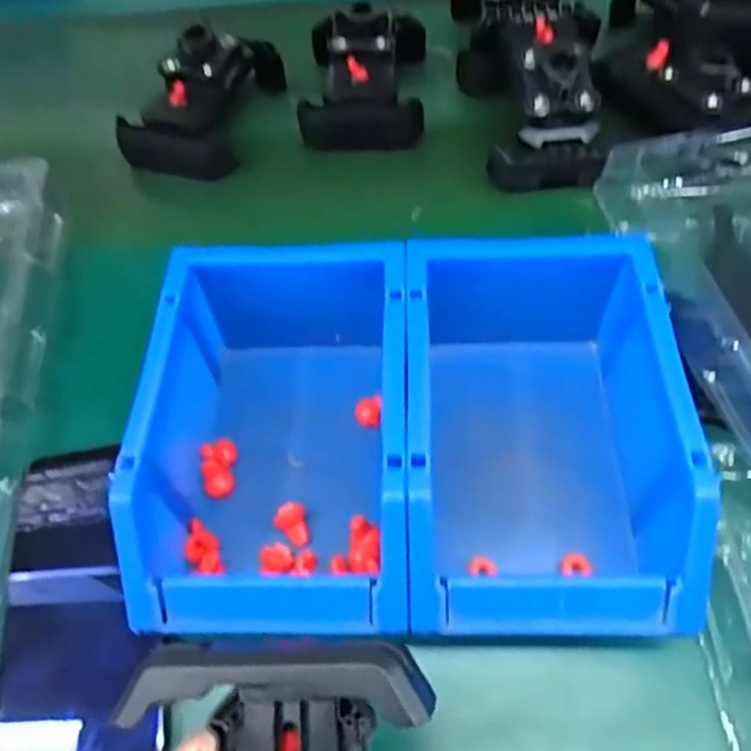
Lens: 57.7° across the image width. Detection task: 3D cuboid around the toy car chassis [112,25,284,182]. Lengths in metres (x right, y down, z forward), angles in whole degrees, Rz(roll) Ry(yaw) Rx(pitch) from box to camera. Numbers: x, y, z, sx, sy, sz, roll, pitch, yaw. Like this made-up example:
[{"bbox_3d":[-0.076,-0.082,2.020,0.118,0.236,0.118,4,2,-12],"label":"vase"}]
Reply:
[{"bbox_3d":[-0.135,-0.222,0.524,0.095,0.064,0.133,9,57,11],"label":"toy car chassis"}]

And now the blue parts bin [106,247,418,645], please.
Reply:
[{"bbox_3d":[-0.042,0.027,0.336,0.120,0.084,0.183,-1,56,4],"label":"blue parts bin"}]

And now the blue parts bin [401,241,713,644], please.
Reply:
[{"bbox_3d":[0.077,0.028,0.327,0.118,0.083,0.179,-1,56,4],"label":"blue parts bin"}]

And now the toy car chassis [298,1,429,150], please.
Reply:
[{"bbox_3d":[-0.010,-0.234,0.524,0.095,0.063,0.123,1,56,5],"label":"toy car chassis"}]

